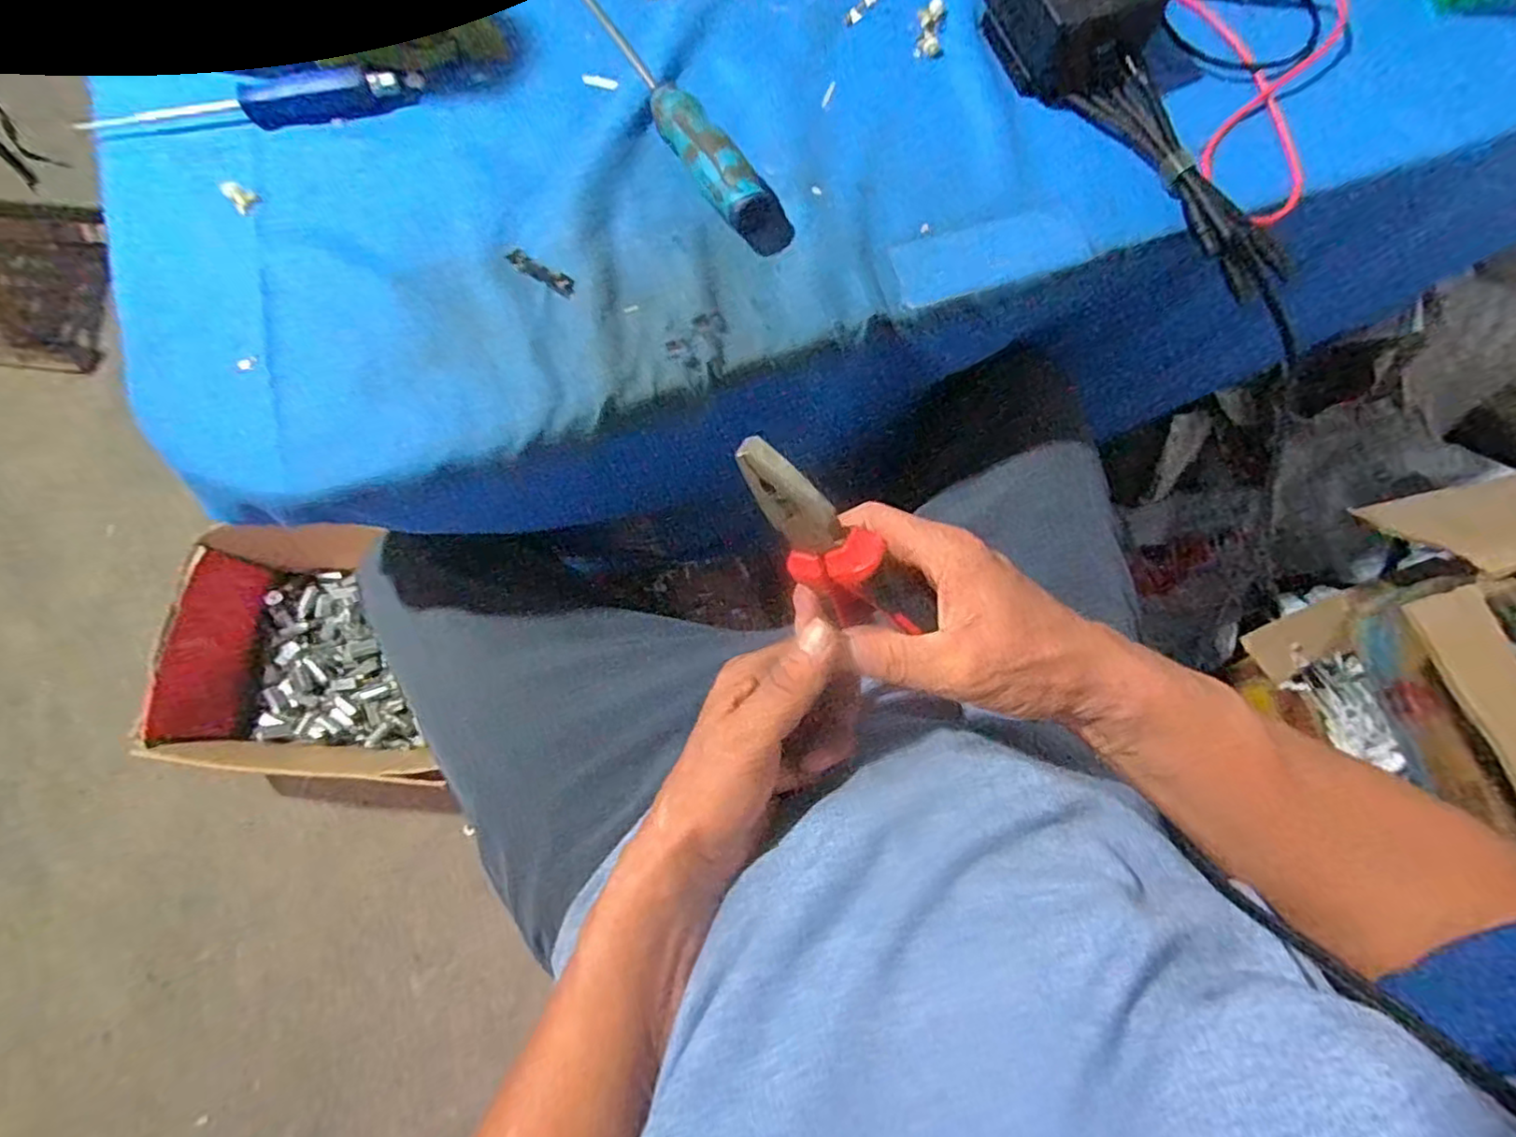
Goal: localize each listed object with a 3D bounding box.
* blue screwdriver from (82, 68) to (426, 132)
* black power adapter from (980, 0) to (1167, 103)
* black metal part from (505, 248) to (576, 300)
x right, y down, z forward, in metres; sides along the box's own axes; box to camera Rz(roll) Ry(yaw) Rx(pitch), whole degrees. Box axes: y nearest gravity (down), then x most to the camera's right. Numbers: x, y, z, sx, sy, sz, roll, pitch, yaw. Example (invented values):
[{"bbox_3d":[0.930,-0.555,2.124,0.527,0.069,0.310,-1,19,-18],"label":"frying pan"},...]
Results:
[{"bbox_3d":[-0.308,-0.280,0.400,0.194,0.019,0.022,-5,77,-1],"label":"blue screwdriver"},{"bbox_3d":[0.185,-0.333,0.392,0.072,0.053,0.090,-31,78,-6],"label":"black power adapter"},{"bbox_3d":[-0.123,-0.169,0.377,0.049,0.004,0.011,34,79,8],"label":"black metal part"}]

